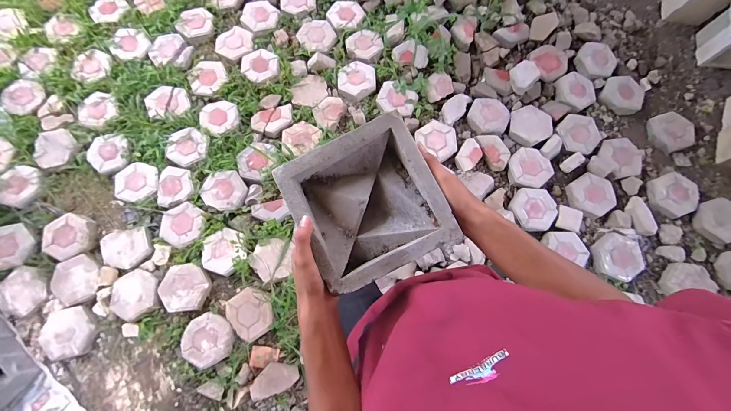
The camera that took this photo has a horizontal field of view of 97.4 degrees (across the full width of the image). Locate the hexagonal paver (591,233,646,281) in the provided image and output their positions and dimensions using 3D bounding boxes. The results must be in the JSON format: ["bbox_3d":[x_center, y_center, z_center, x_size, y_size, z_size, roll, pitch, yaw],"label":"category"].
[{"bbox_3d":[1.194,0.243,1.497,0.235,0.056,0.212,18,78,3],"label":"hexagonal paver"}]

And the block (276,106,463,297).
[{"bbox_3d":[0.002,0.000,0.461,0.191,0.070,0.195,-27,80,-7],"label":"block"}]

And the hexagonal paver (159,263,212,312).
[{"bbox_3d":[-0.784,0.356,1.394,0.212,0.052,0.201,-4,78,-2],"label":"hexagonal paver"}]

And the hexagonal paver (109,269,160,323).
[{"bbox_3d":[-1.000,0.385,1.391,0.201,0.040,0.204,-11,78,-4],"label":"hexagonal paver"}]

